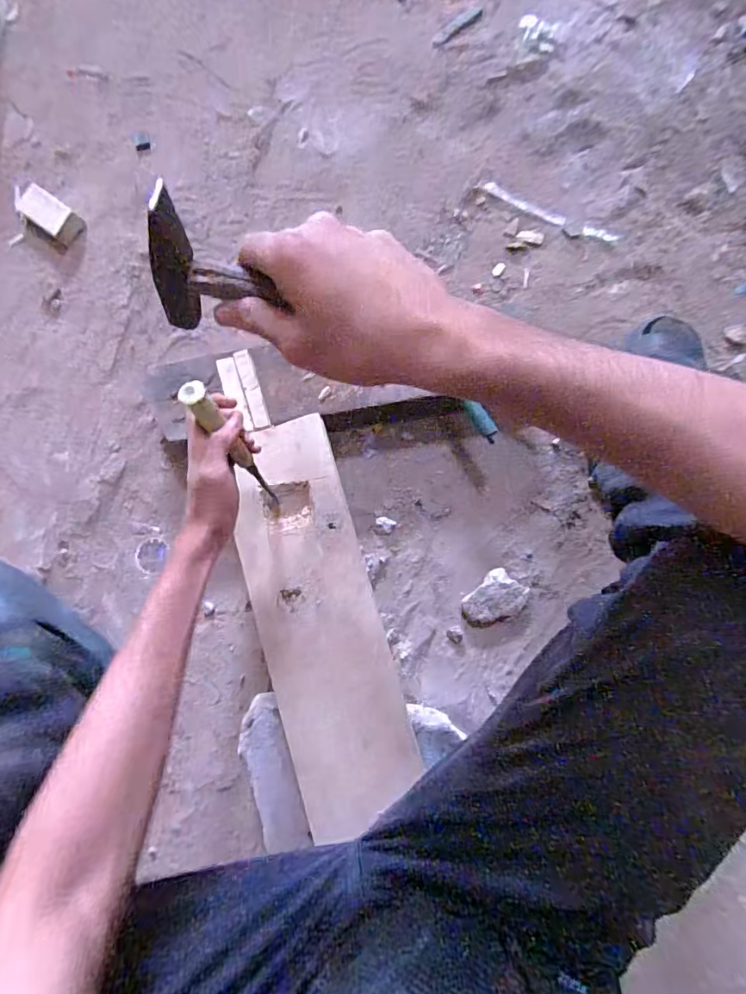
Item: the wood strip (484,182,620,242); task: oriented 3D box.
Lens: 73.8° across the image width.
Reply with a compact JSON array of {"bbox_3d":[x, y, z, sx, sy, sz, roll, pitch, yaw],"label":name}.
[{"bbox_3d":[0.278,-0.445,0.781,0.220,0.007,0.023,28,84,5],"label":"wood strip"}]

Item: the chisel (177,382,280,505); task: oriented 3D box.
[{"bbox_3d":[-0.139,-0.044,0.516,0.022,0.197,0.033,-25,60,-2],"label":"chisel"}]

